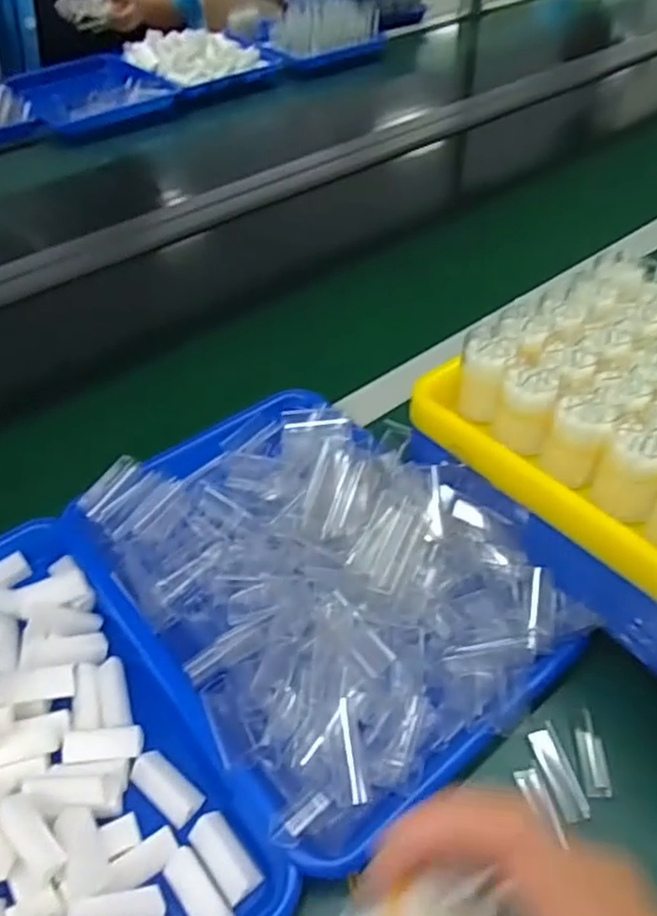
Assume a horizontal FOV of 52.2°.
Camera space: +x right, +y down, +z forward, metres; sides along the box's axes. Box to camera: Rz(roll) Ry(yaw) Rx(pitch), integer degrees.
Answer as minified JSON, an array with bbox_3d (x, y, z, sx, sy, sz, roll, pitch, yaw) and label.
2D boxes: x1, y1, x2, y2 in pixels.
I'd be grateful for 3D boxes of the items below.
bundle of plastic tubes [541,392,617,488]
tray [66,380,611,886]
[{"bbox_3d":[0.163,-0.010,0.440,0.034,0.062,0.029,18,49,19],"label":"bundle of plastic tubes"},{"bbox_3d":[-0.011,0.066,0.468,0.229,0.057,0.321,-31,52,-24],"label":"tray"}]

